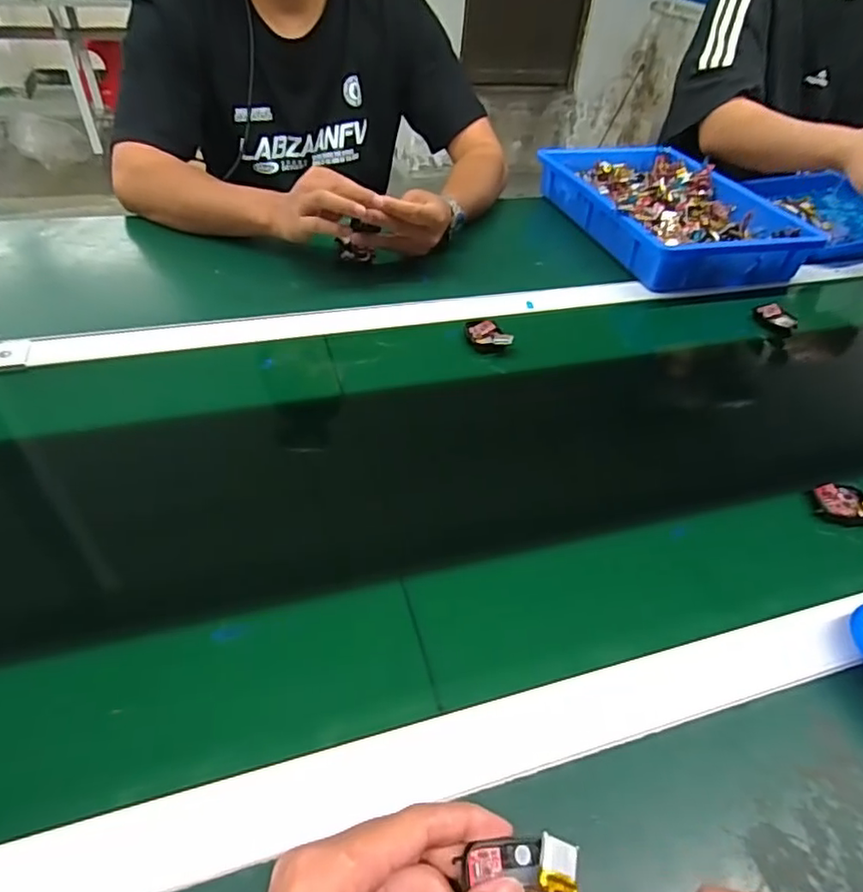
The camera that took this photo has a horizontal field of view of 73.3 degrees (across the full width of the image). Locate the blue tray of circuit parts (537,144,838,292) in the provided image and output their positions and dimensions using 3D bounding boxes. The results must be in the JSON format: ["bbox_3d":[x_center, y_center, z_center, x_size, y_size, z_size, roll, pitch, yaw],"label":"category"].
[{"bbox_3d":[0.329,-0.346,0.842,0.243,0.060,0.364,-7,44,-15],"label":"blue tray of circuit parts"}]

